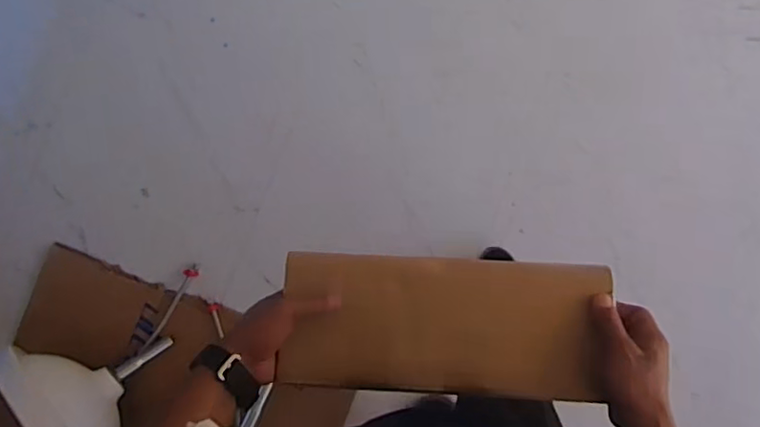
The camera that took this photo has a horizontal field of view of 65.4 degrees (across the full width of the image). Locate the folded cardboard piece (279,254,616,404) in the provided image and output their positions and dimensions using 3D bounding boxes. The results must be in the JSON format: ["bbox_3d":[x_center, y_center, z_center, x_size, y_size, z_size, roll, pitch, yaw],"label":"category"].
[{"bbox_3d":[0.066,0.117,0.622,0.325,0.015,0.139,4,81,-1],"label":"folded cardboard piece"}]

